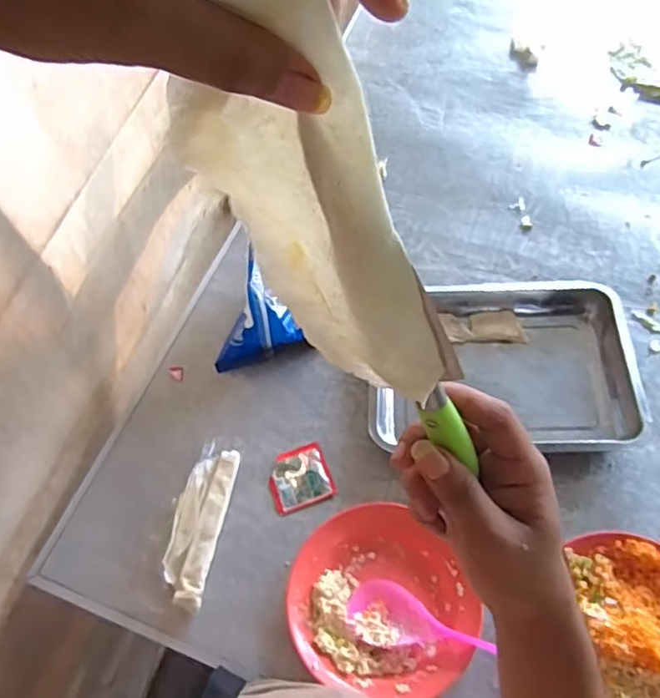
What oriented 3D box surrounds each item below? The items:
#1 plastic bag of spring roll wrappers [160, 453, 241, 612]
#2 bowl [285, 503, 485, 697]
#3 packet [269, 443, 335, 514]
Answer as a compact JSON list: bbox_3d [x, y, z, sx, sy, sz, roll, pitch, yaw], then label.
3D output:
[{"bbox_3d":[-0.163,0.219,0.765,0.057,0.028,0.194,9,62,8],"label":"plastic bag of spring roll wrappers"},{"bbox_3d":[0.063,0.283,0.695,0.209,0.041,0.201,-1,61,3],"label":"bowl"},{"bbox_3d":[-0.041,0.168,0.800,0.081,0.006,0.078,-21,62,-8],"label":"packet"}]

